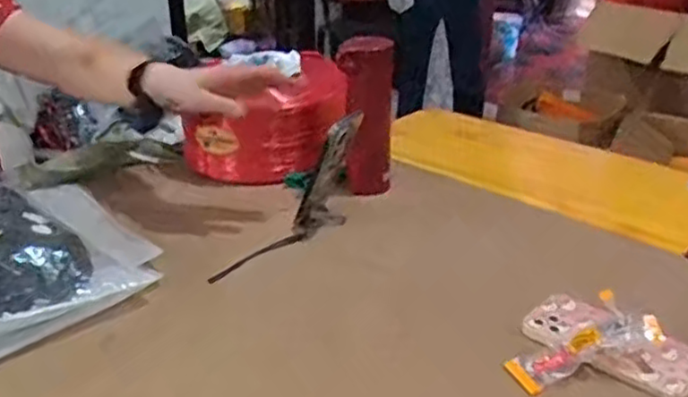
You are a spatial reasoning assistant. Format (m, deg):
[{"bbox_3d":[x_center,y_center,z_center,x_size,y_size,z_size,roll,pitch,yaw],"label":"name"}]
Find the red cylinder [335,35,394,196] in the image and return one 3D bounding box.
[{"bbox_3d":[0.026,-0.113,0.976,0.073,0.219,0.078,-3,26,-6],"label":"red cylinder"}]

